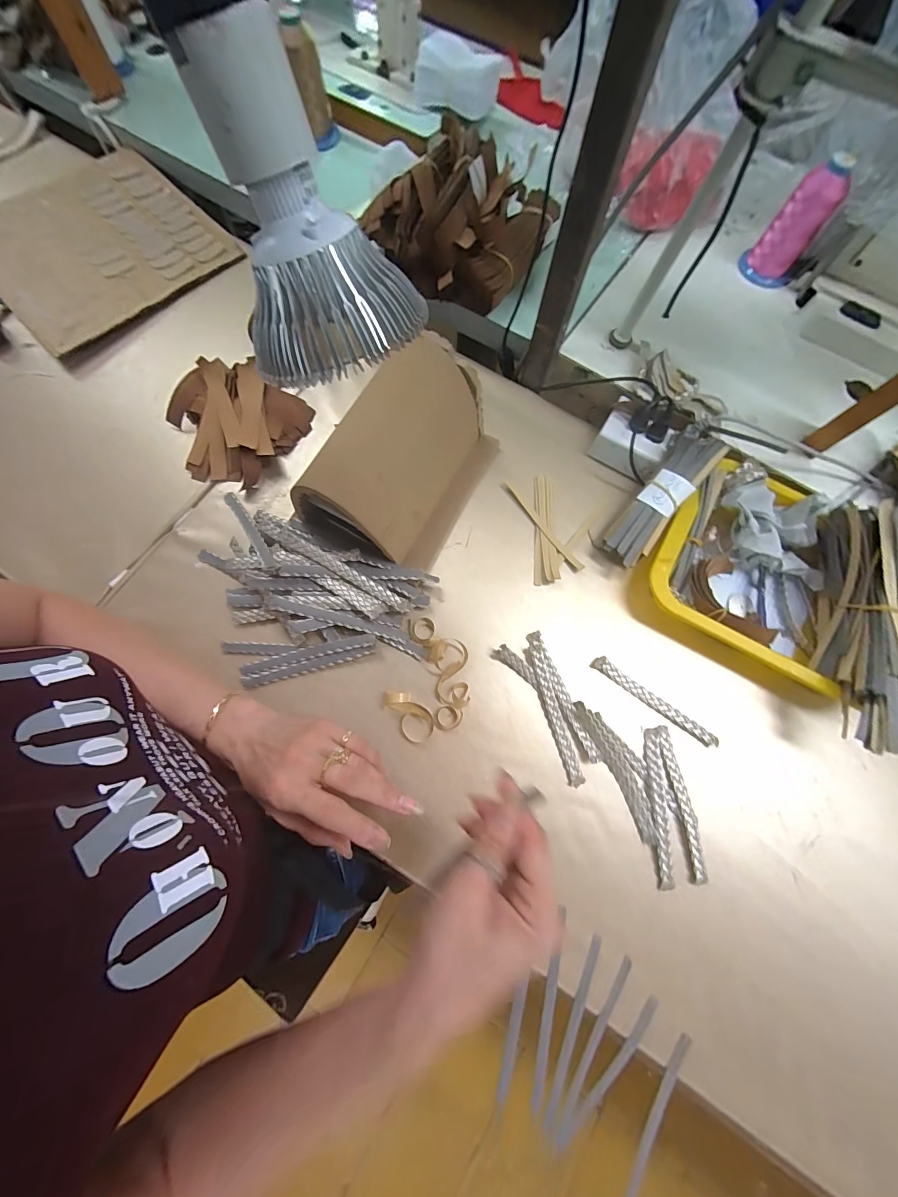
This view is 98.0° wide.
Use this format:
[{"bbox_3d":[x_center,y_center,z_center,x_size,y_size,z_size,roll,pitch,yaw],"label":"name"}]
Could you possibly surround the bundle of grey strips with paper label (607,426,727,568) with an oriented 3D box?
[{"bbox_3d":[0.225,-0.106,0.415,0.042,0.026,0.148,37,97,8],"label":"bundle of grey strips with paper label"}]

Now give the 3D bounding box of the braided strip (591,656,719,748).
[{"bbox_3d":[0.207,0.105,0.395,0.137,0.004,0.015,36,76,8],"label":"braided strip"}]

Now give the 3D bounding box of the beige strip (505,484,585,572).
[{"bbox_3d":[0.106,-0.082,0.444,0.011,0.004,0.129,-36,79,-11],"label":"beige strip"}]

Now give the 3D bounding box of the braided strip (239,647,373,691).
[{"bbox_3d":[-0.141,0.067,0.392,0.129,0.010,0.013,-15,75,-6],"label":"braided strip"}]

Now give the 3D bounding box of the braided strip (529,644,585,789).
[{"bbox_3d":[0.104,0.114,0.387,0.016,0.005,0.136,-15,75,-6],"label":"braided strip"}]

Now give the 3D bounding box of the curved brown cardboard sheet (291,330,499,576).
[{"bbox_3d":[-0.047,-0.143,0.399,0.141,0.114,0.200,26,75,6],"label":"curved brown cardboard sheet"}]

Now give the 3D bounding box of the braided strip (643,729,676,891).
[{"bbox_3d":[0.196,0.194,0.364,0.017,0.005,0.134,3,74,-1],"label":"braided strip"}]

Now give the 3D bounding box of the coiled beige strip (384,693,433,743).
[{"bbox_3d":[-0.040,0.111,0.374,0.032,0.023,0.058,-40,79,-12],"label":"coiled beige strip"}]

